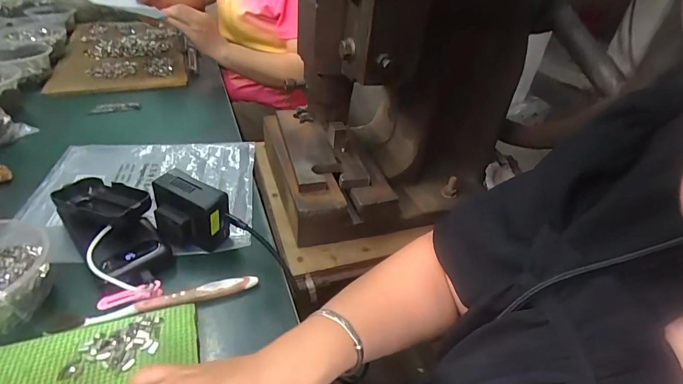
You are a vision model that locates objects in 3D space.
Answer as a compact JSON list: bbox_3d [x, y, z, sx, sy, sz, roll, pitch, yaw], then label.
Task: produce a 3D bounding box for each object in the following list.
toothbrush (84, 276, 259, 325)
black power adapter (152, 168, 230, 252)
[{"bbox_3d":[-0.160,0.104,0.355,0.152,0.017,0.015,-7,38,-17],"label":"toothbrush"},{"bbox_3d":[-0.168,0.025,0.401,0.082,0.071,0.049,21,39,19],"label":"black power adapter"}]

